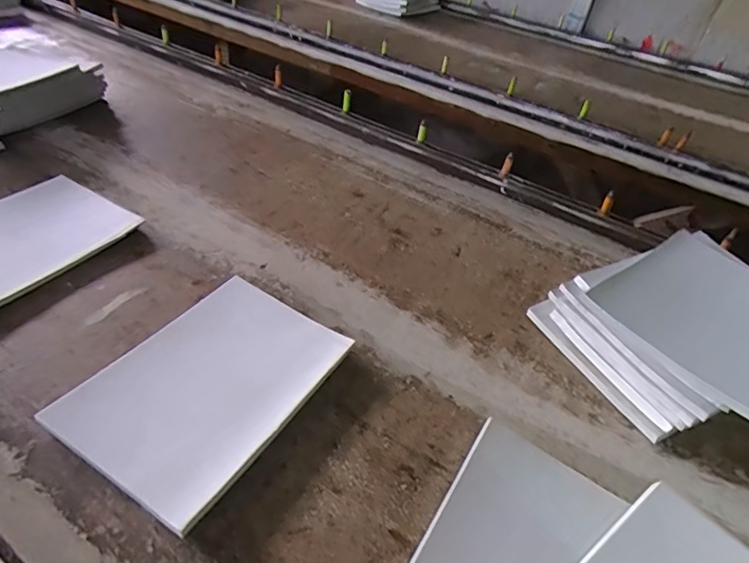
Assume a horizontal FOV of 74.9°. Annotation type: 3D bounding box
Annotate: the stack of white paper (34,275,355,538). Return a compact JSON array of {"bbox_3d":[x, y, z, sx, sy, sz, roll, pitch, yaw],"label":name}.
[{"bbox_3d":[-0.183,0.109,0.549,0.203,0.030,0.267,26,45,20],"label":"stack of white paper"}]

